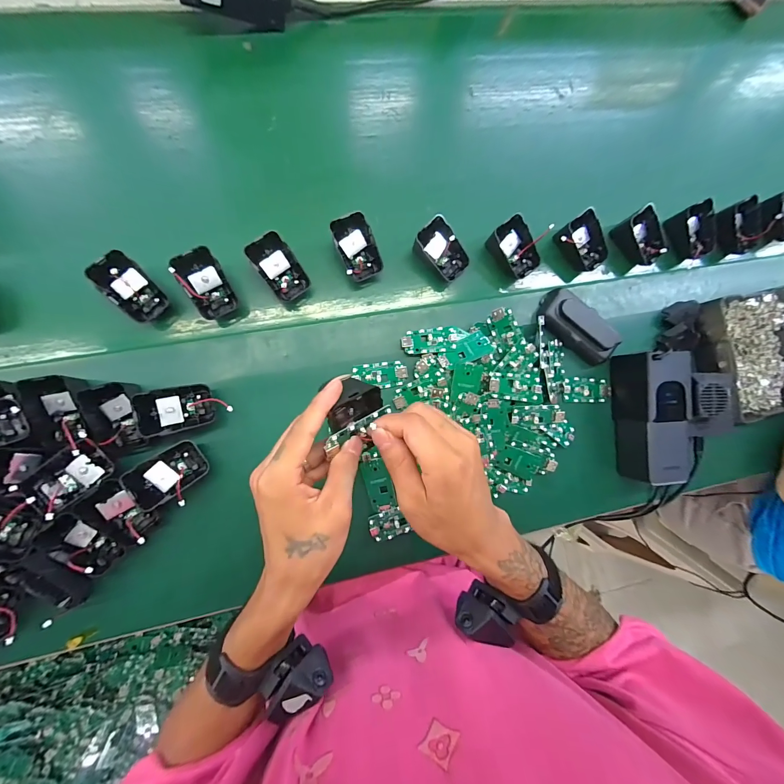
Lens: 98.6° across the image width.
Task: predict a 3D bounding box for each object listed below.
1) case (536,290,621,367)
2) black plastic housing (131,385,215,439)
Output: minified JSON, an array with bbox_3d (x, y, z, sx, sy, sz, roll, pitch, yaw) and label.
[{"bbox_3d":[0.233,-0.082,0.419,0.107,0.033,0.053,33,82,-4],"label":"case"},{"bbox_3d":[-0.220,0.016,0.346,0.071,0.025,0.043,-16,109,-27],"label":"black plastic housing"}]

